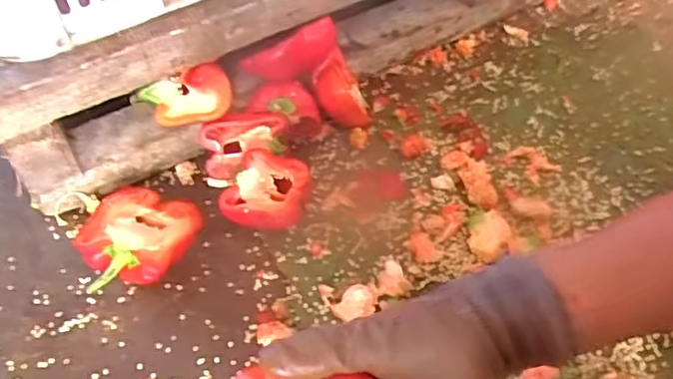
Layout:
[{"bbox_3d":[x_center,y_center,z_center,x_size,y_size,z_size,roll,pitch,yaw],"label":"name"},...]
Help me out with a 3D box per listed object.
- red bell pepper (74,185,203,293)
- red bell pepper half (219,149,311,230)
[{"bbox_3d":[-0.178,0.041,0.548,0.098,0.049,0.102,0,52,1],"label":"red bell pepper"},{"bbox_3d":[-0.065,0.005,0.569,0.076,0.050,0.071,16,54,13],"label":"red bell pepper half"}]

